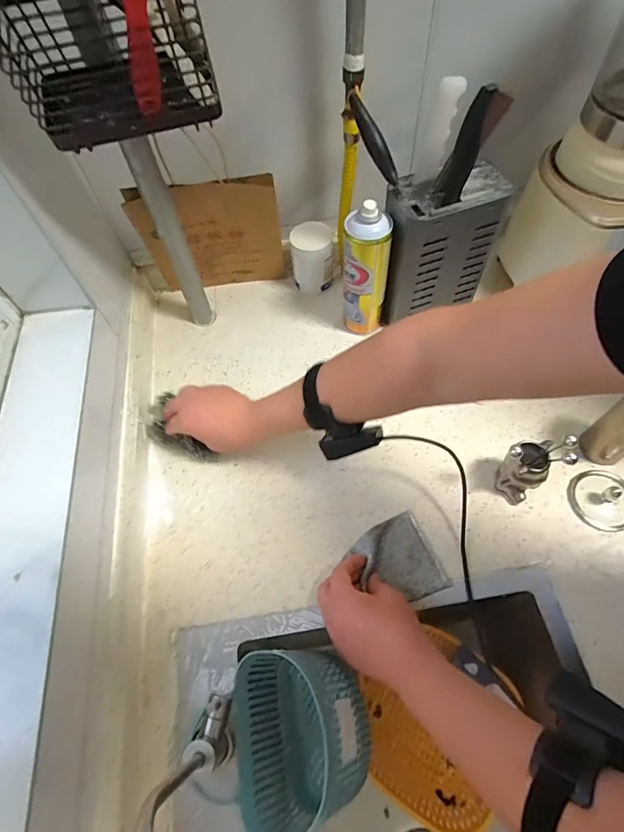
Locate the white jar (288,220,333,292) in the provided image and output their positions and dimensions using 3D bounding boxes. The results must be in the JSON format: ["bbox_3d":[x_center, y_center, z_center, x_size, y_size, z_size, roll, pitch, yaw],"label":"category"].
[{"bbox_3d":[0.002,-0.265,0.717,0.067,0.099,0.063,-1,61,3],"label":"white jar"}]

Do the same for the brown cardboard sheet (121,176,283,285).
[{"bbox_3d":[-0.150,-0.268,0.657,0.204,0.209,0.021,-7,72,-2],"label":"brown cardboard sheet"}]

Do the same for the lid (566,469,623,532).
[{"bbox_3d":[0.367,0.100,0.530,0.077,0.029,0.076,-2,61,3],"label":"lid"}]

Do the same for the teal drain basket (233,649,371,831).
[{"bbox_3d":[-0.013,0.341,0.457,0.139,0.108,0.160,-37,52,24],"label":"teal drain basket"}]

